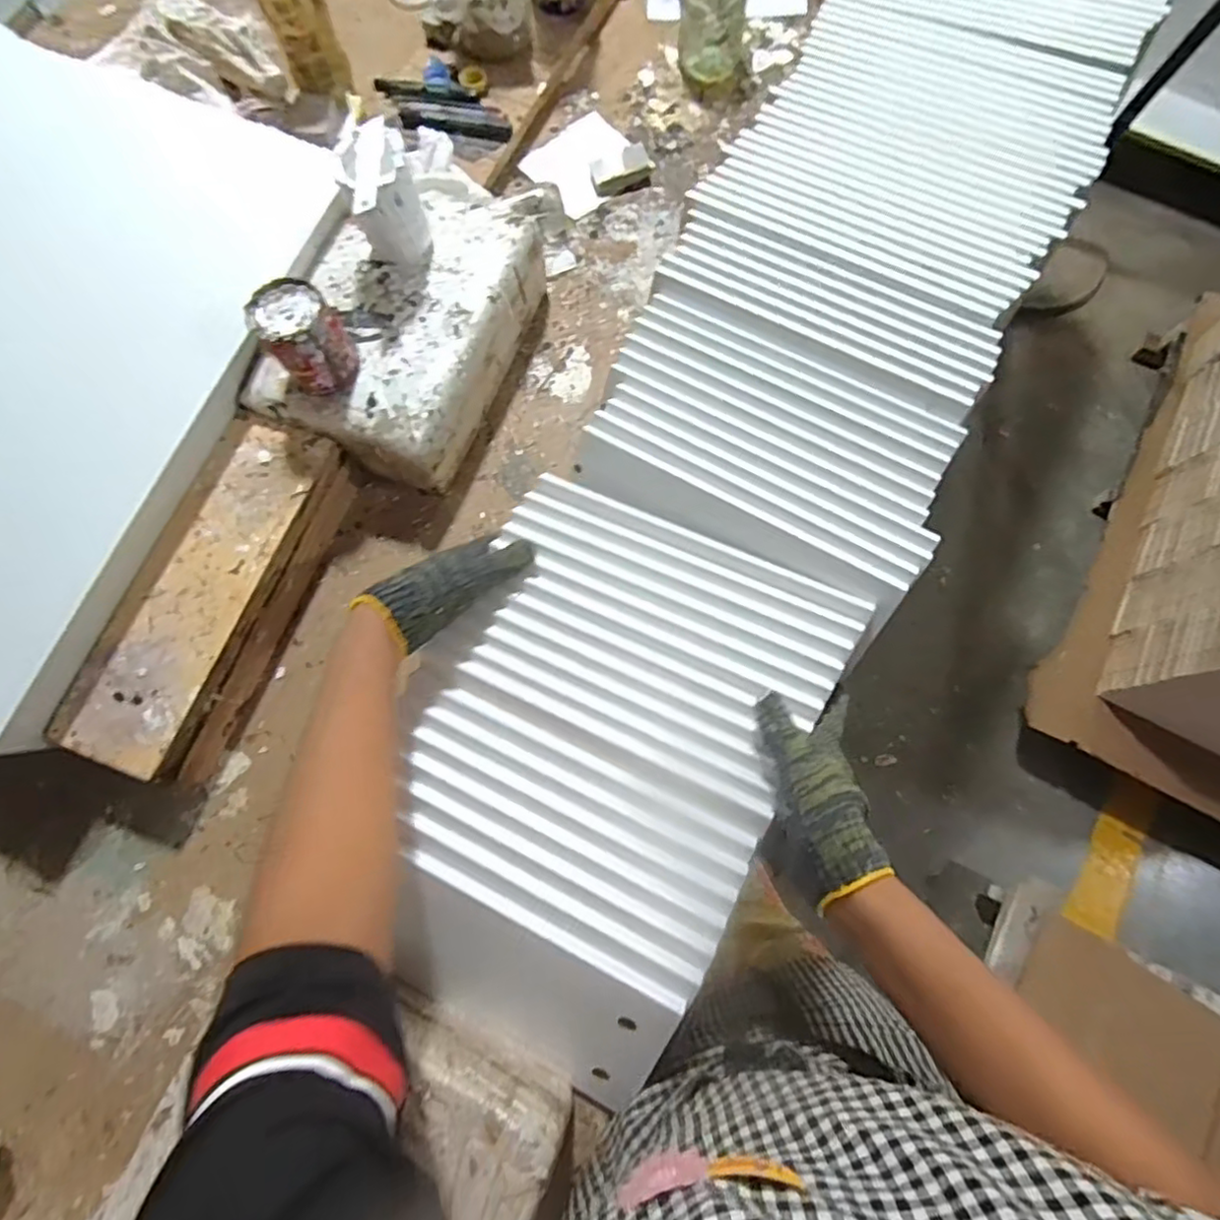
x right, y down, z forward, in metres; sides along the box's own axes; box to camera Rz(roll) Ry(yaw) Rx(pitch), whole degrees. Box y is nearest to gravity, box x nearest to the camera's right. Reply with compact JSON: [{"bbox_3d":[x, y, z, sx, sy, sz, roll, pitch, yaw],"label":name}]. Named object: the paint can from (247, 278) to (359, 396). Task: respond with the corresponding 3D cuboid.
[{"bbox_3d":[-0.268,-0.240,0.561,0.062,0.069,0.071,-24,77,-6],"label":"paint can"}]

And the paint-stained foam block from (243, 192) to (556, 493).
[{"bbox_3d":[-0.199,-0.295,0.646,0.195,0.077,0.316,22,77,6],"label":"paint-stained foam block"}]

